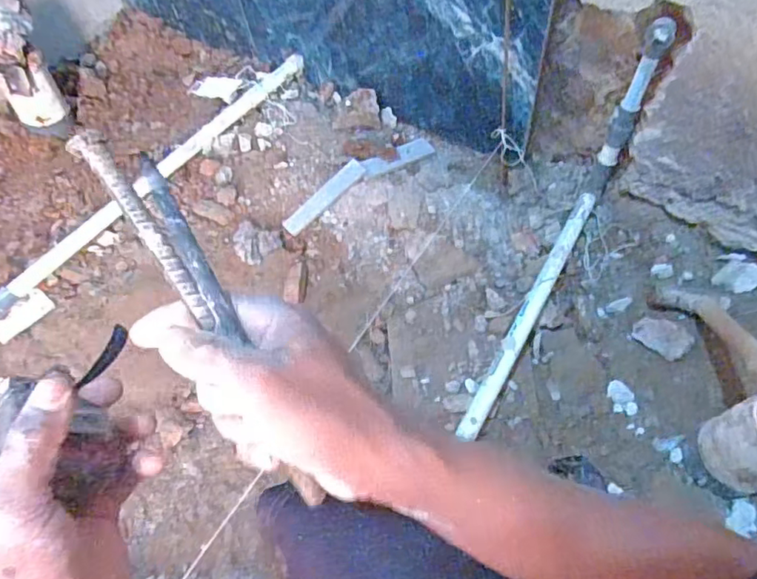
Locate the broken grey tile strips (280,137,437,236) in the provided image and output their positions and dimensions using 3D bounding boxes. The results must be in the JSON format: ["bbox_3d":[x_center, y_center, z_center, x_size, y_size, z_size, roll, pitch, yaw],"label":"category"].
[{"bbox_3d":[-0.037,-0.195,1.020,0.300,0.038,0.054,-31,63,-13],"label":"broken grey tile strips"}]

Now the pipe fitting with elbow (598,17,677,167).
[{"bbox_3d":[0.356,-0.264,0.808,0.033,0.265,0.052,21,64,15],"label":"pipe fitting with elbow"}]

